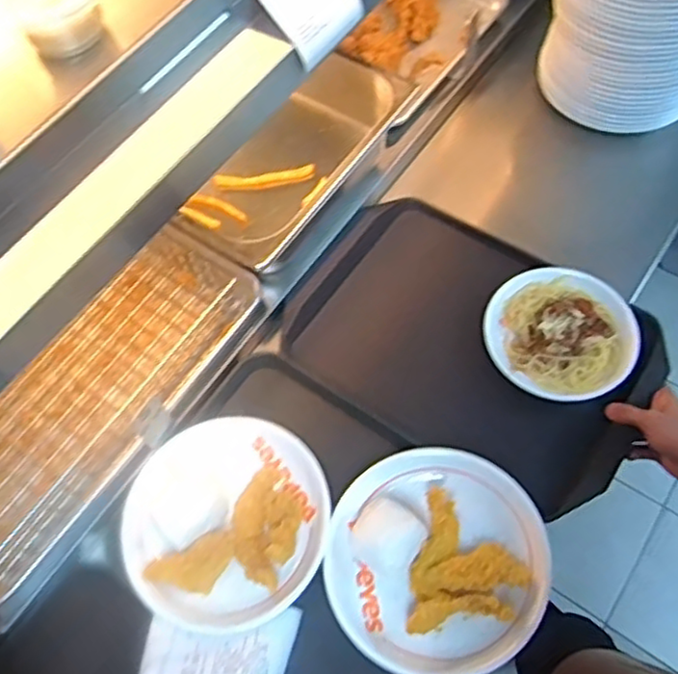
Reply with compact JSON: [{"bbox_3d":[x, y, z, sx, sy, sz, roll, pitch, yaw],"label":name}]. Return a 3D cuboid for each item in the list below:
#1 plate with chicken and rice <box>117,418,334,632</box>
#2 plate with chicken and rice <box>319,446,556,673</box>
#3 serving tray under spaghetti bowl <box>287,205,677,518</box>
[{"bbox_3d":[-0.120,0.194,0.716,0.216,0.034,0.203,-1,63,2],"label":"plate with chicken and rice"},{"bbox_3d":[0.099,0.223,0.686,0.221,0.035,0.214,-1,63,2],"label":"plate with chicken and rice"},{"bbox_3d":[0.153,-0.003,0.800,0.415,0.035,0.284,29,66,21],"label":"serving tray under spaghetti bowl"}]

